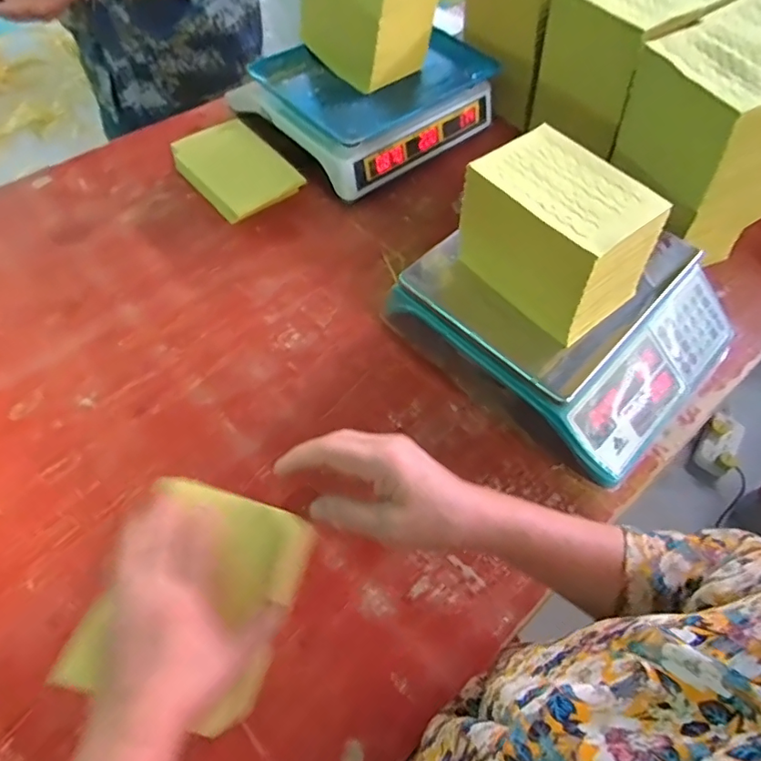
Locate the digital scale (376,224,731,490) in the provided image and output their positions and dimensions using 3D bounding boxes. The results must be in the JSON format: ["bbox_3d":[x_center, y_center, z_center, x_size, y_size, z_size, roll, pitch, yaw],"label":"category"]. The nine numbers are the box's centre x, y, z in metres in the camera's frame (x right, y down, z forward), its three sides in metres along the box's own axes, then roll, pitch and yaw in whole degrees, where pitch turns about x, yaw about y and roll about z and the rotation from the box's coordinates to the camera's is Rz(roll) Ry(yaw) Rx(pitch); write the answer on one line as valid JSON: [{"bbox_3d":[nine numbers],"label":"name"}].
[{"bbox_3d":[0.229,-0.074,0.616,0.309,0.111,0.310,41,65,20],"label":"digital scale"}]

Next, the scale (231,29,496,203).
[{"bbox_3d":[-0.017,-0.448,0.823,0.321,0.097,0.254,-36,67,-22],"label":"scale"}]

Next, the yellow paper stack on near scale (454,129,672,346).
[{"bbox_3d":[0.185,-0.154,0.542,0.120,0.114,0.175,-36,67,-22],"label":"yellow paper stack on near scale"}]

